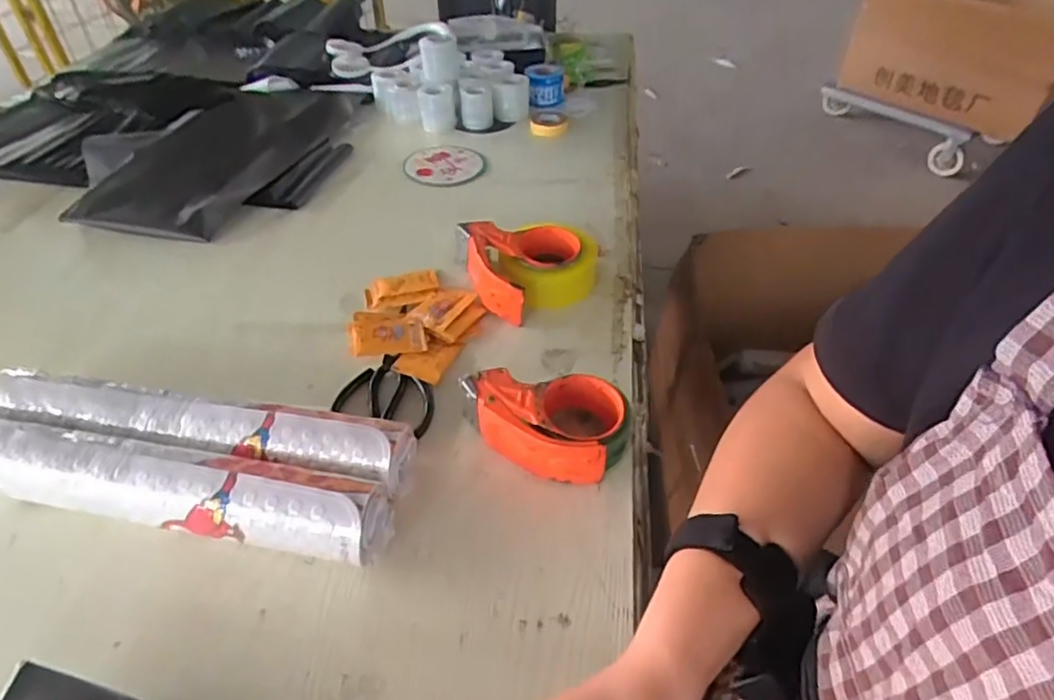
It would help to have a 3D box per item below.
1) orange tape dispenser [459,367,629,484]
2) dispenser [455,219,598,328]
[{"bbox_3d":[0.013,0.071,0.605,0.161,0.061,0.095,4,42,5],"label":"orange tape dispenser"},{"bbox_3d":[0.004,-0.115,0.811,0.164,0.073,0.158,0,42,0],"label":"dispenser"}]

